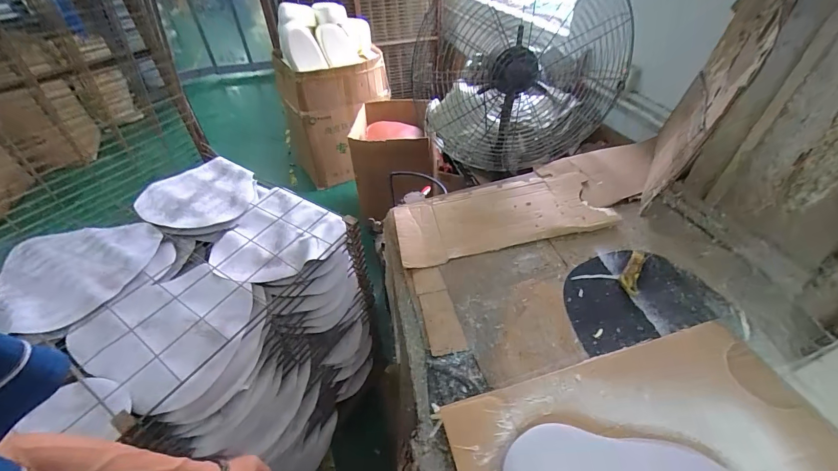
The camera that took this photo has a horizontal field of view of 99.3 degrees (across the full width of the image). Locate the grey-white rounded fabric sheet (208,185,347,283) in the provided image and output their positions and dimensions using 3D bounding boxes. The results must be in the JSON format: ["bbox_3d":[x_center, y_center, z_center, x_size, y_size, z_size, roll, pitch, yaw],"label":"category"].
[{"bbox_3d":[-0.387,0.003,0.926,0.342,0.026,0.285,21,50,23],"label":"grey-white rounded fabric sheet"}]

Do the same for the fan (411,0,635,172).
[{"bbox_3d":[0.326,-0.554,1.204,0.673,0.659,0.243,-8,44,-6],"label":"fan"}]

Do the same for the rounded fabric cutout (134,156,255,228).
[{"bbox_3d":[-0.661,-0.124,1.064,0.316,0.033,0.319,-15,45,-13],"label":"rounded fabric cutout"}]

